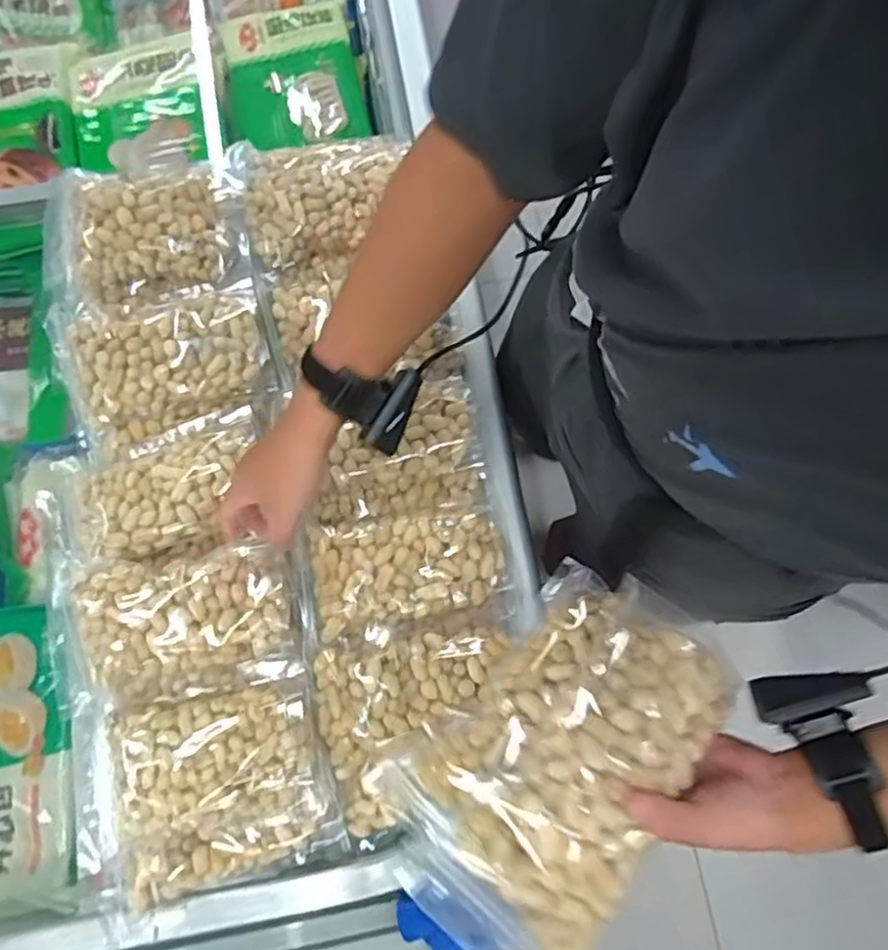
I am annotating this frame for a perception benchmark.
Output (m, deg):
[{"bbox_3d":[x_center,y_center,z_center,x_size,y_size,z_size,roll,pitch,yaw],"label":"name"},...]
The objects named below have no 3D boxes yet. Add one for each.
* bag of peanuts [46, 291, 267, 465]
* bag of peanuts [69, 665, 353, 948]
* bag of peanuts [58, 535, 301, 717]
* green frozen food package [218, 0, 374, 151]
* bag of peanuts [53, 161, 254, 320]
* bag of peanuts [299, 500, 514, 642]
[{"bbox_3d":[-0.300,-0.112,0.739,0.223,0.058,0.161,-12,76,-2],"label":"bag of peanuts"},{"bbox_3d":[-0.225,0.288,0.635,0.238,0.068,0.211,-15,76,-3],"label":"bag of peanuts"},{"bbox_3d":[-0.251,0.140,0.657,0.215,0.071,0.130,-12,76,-2],"label":"bag of peanuts"},{"bbox_3d":[-0.210,-0.558,0.980,0.180,0.057,0.234,-13,76,-2],"label":"green frozen food package"},{"bbox_3d":[-0.340,-0.266,0.774,0.243,0.071,0.197,-11,76,-2],"label":"bag of peanuts"},{"bbox_3d":[-0.039,0.093,0.702,0.201,0.043,0.116,-12,76,-2],"label":"bag of peanuts"}]

